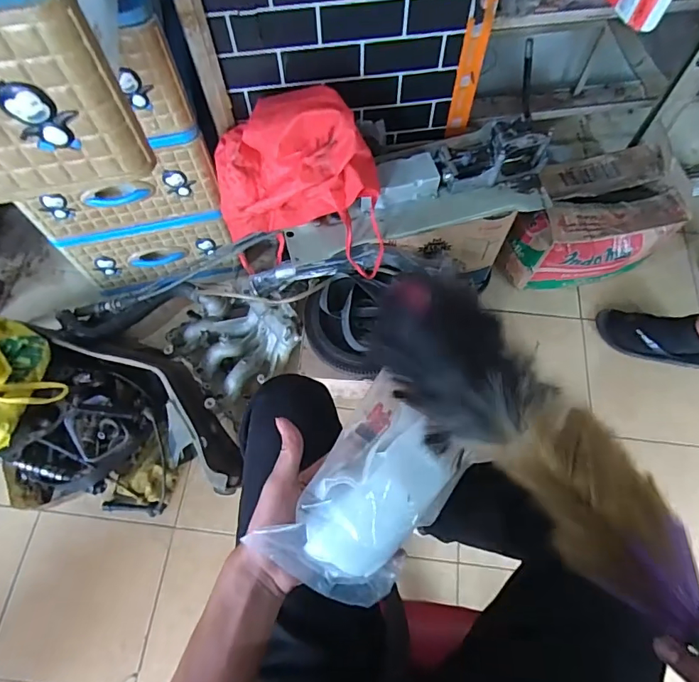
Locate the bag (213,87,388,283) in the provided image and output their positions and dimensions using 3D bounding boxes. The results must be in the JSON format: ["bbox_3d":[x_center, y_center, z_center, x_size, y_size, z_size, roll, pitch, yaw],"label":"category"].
[{"bbox_3d":[-0.087,-0.301,0.941,0.360,0.311,0.211,18,67,9],"label":"bag"}]

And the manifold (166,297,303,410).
[{"bbox_3d":[-0.274,-0.009,1.092,0.256,0.132,0.250,0,67,1],"label":"manifold"}]

